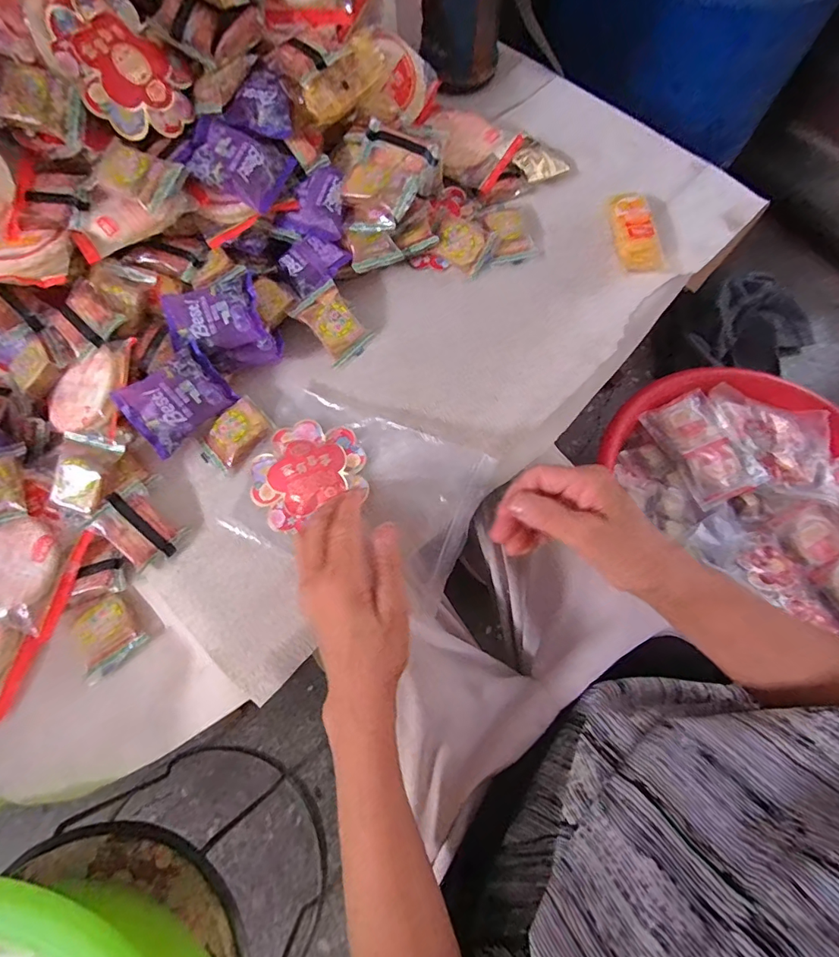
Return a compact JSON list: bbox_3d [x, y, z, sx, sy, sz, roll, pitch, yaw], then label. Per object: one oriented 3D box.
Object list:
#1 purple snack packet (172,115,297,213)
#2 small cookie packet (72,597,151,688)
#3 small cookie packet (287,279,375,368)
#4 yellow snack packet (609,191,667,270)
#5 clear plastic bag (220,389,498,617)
[{"bbox_3d":[-0.160,-0.278,0.407,0.083,0.023,0.064,17,79,-9],"label":"purple snack packet"},{"bbox_3d":[-0.251,0.123,0.370,0.048,0.012,0.056,-38,75,-16],"label":"small cookie packet"},{"bbox_3d":[-0.080,-0.145,0.436,0.049,0.013,0.066,-42,99,-8],"label":"small cookie packet"},{"bbox_3d":[0.217,-0.248,0.470,0.034,0.025,0.088,-10,69,-7],"label":"yellow snack packet"},{"bbox_3d":[-0.052,0.005,0.385,0.195,0.036,0.140,22,69,6],"label":"clear plastic bag"}]

